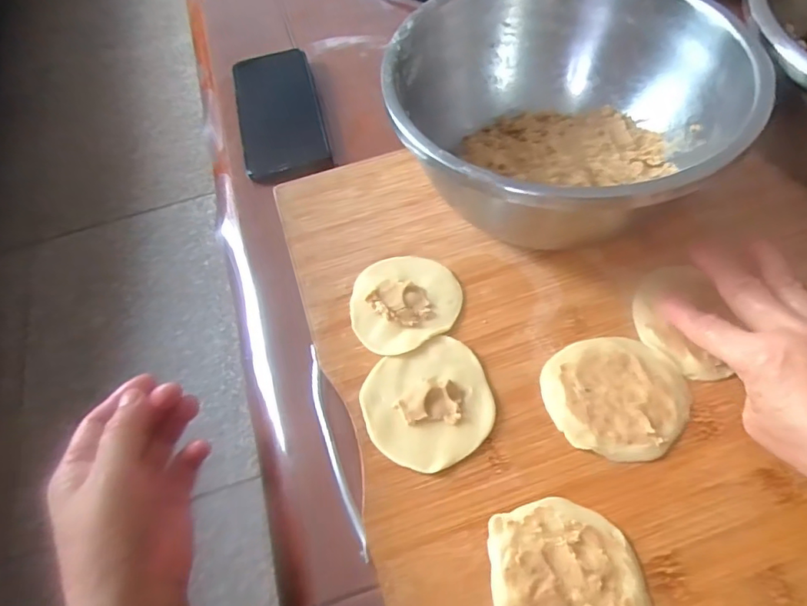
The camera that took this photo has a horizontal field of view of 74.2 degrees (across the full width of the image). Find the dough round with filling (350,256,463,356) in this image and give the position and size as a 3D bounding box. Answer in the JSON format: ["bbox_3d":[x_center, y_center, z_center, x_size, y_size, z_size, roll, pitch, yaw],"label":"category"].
[{"bbox_3d":[0.000,-0.003,0.367,0.076,0.010,0.071,-2,59,3],"label":"dough round with filling"}]

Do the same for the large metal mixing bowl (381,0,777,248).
[{"bbox_3d":[0.106,-0.131,0.385,0.231,0.101,0.218,-29,61,-12],"label":"large metal mixing bowl"}]

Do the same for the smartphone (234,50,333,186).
[{"bbox_3d":[-0.118,-0.182,0.509,0.077,0.009,0.176,-13,59,-3],"label":"smartphone"}]

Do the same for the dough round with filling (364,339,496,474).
[{"bbox_3d":[0.015,0.061,0.326,0.077,0.007,0.077,-2,59,3],"label":"dough round with filling"}]

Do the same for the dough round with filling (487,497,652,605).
[{"bbox_3d":[0.084,0.145,0.269,0.073,0.007,0.085,-8,59,-1],"label":"dough round with filling"}]

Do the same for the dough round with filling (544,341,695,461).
[{"bbox_3d":[0.127,0.056,0.319,0.082,0.006,0.073,-3,59,3],"label":"dough round with filling"}]

